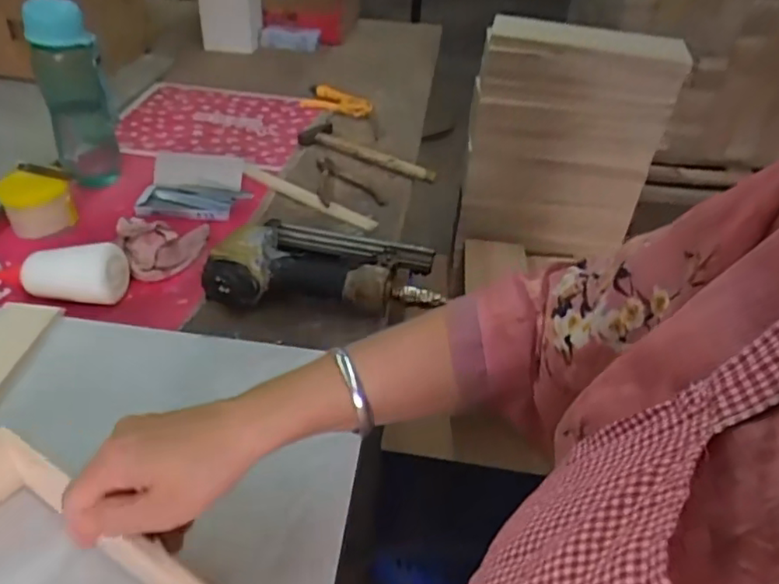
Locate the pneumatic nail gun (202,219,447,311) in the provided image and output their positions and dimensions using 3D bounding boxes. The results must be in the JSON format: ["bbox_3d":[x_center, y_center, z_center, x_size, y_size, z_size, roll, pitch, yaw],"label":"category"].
[{"bbox_3d":[-0.070,-0.035,0.711,0.238,0.059,0.153,8,39,0],"label":"pneumatic nail gun"}]

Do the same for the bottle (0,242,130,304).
[{"bbox_3d":[-0.370,-0.022,0.675,0.160,0.055,0.055,5,39,-4],"label":"bottle"}]

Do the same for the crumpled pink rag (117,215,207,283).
[{"bbox_3d":[-0.257,-0.063,0.732,0.108,0.050,0.062,-18,45,-28],"label":"crumpled pink rag"}]

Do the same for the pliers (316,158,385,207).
[{"bbox_3d":[-0.066,-0.169,0.921,0.090,0.011,0.145,-3,40,-13],"label":"pliers"}]

